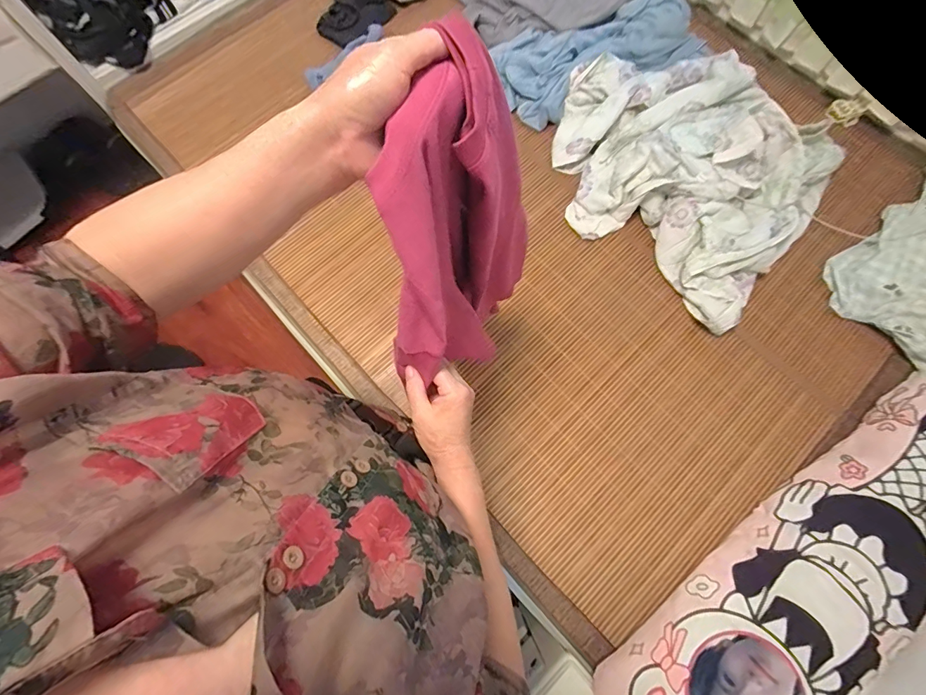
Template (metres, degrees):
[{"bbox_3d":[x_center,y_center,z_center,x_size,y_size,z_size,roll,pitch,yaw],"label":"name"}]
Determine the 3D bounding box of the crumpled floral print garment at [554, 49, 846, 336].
[{"bbox_3d":[0.527,-0.468,1.008,0.667,0.129,0.578,42,78,11],"label":"crumpled floral print garment"}]

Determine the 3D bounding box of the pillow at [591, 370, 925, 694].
[{"bbox_3d":[0.650,0.414,0.745,0.907,0.107,0.264,-36,77,-9],"label":"pillow"}]

